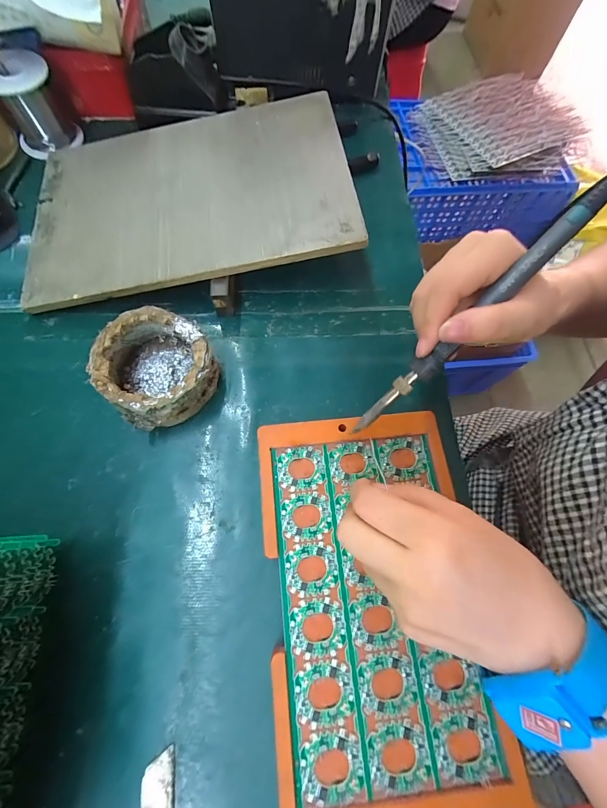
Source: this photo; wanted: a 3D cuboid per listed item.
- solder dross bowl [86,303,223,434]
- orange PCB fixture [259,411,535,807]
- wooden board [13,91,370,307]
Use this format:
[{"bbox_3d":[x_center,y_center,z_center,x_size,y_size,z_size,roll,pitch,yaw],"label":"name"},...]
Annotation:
[{"bbox_3d":[-0.113,-0.029,0.258,0.079,0.044,0.085,1,69,-3],"label":"solder dross bowl"},{"bbox_3d":[0.047,0.123,0.217,0.137,0.009,0.234,-5,70,-2],"label":"orange PCB fixture"},{"bbox_3d":[-0.108,-0.201,0.303,0.292,0.006,0.203,-10,71,3],"label":"wooden board"}]

